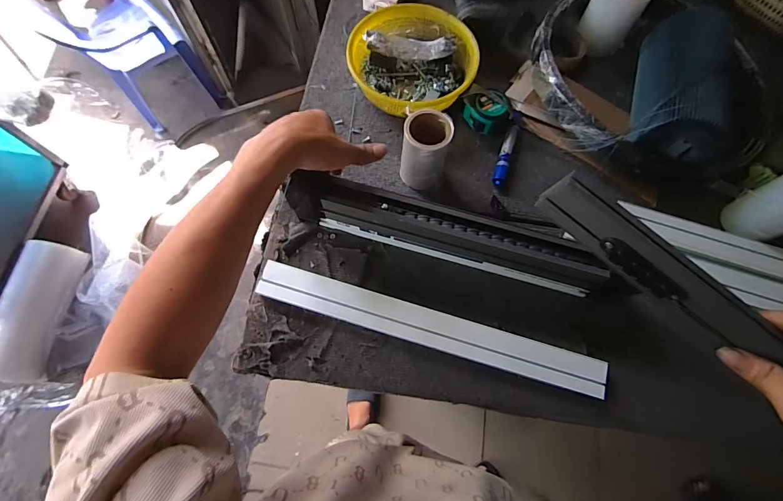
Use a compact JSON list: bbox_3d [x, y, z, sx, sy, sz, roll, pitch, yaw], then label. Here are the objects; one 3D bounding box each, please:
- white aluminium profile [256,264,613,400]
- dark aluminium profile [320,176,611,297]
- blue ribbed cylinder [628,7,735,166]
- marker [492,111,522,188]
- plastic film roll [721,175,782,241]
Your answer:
[{"bbox_3d":[0.048,0.100,0.490,0.443,0.027,0.047,16,71,4],"label":"white aluminium profile"},{"bbox_3d":[0.084,-0.015,0.489,0.366,0.100,0.042,15,70,4],"label":"dark aluminium profile"},{"bbox_3d":[0.438,-0.253,0.566,0.118,0.096,0.265,20,71,6],"label":"blue ribbed cylinder"},{"bbox_3d":[0.177,-0.155,0.582,0.018,0.023,0.125,18,71,5],"label":"marker"},{"bbox_3d":[0.520,-0.059,0.512,0.066,0.100,0.075,-32,74,-12],"label":"plastic film roll"}]

